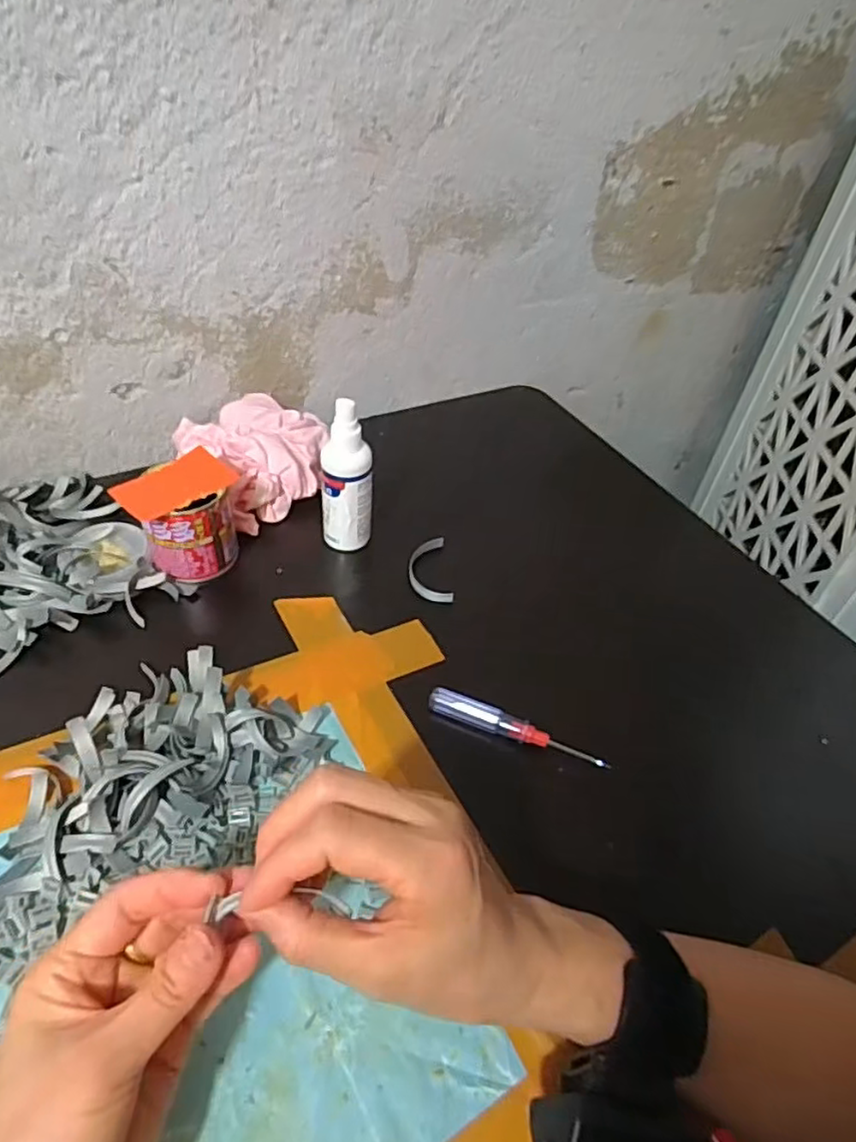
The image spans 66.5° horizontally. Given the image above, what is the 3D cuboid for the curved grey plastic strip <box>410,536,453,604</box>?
[{"bbox_3d":[0.001,0.001,0.538,0.032,0.015,0.067,-2,45,-8],"label":"curved grey plastic strip"}]

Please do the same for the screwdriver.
[{"bbox_3d":[0.057,0.103,0.429,0.118,0.016,0.013,21,46,15],"label":"screwdriver"}]

